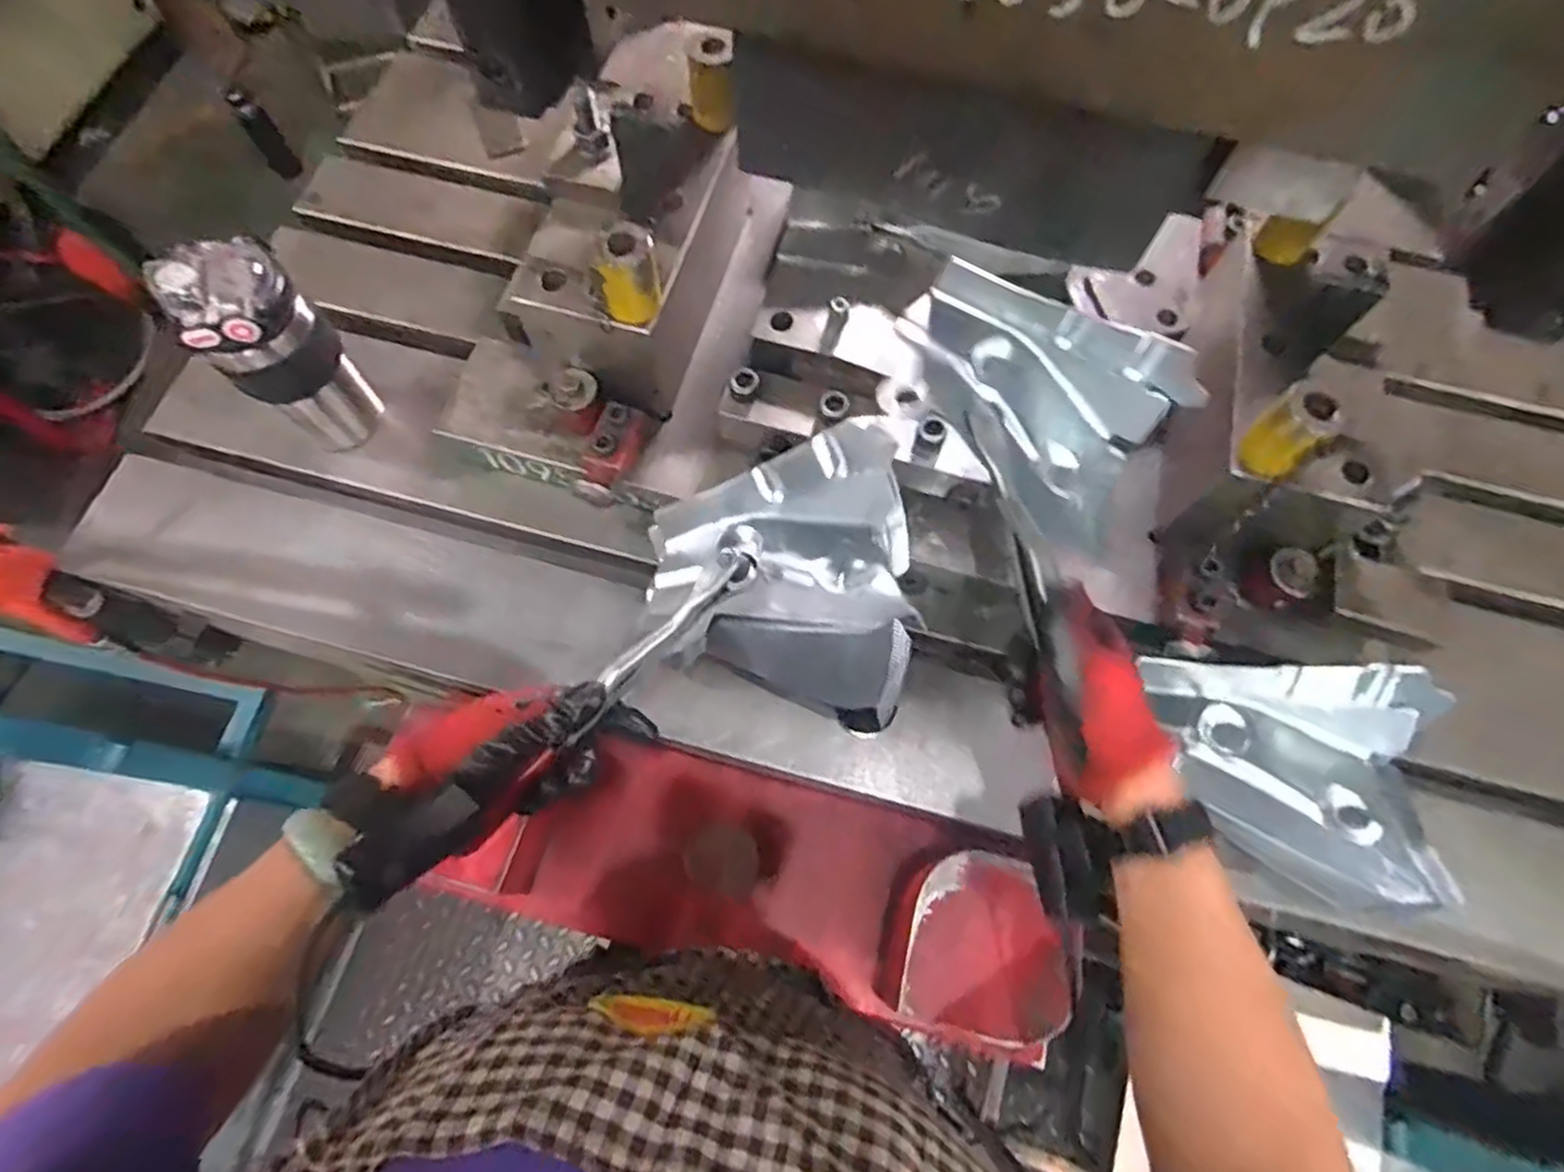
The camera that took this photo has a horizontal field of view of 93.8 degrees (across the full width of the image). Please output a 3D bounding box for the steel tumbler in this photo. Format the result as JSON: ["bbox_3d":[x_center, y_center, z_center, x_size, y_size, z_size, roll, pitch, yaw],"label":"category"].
[{"bbox_3d":[-0.392,-0.179,0.581,0.082,0.188,0.067,-40,75,-15],"label":"steel tumbler"}]

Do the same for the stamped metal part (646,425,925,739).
[{"bbox_3d":[0.001,-0.017,0.537,0.208,0.085,0.183,15,69,4],"label":"stamped metal part"}]

